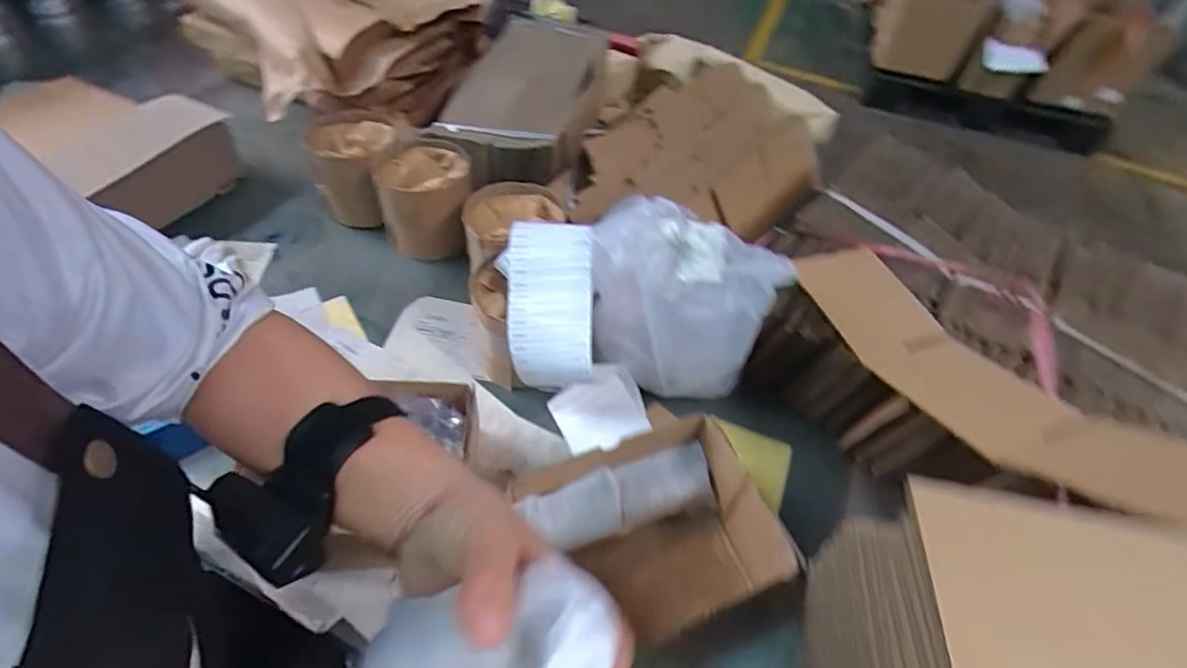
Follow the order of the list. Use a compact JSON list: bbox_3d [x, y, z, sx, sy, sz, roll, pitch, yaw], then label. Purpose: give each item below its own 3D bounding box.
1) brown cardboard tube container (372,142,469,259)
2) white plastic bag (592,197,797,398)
[{"bbox_3d":[-0.231,-0.186,0.774,0.120,0.105,0.125,-3,52,-8],"label":"brown cardboard tube container"},{"bbox_3d":[0.077,-0.029,0.568,0.185,0.173,0.106,33,56,20],"label":"white plastic bag"}]

